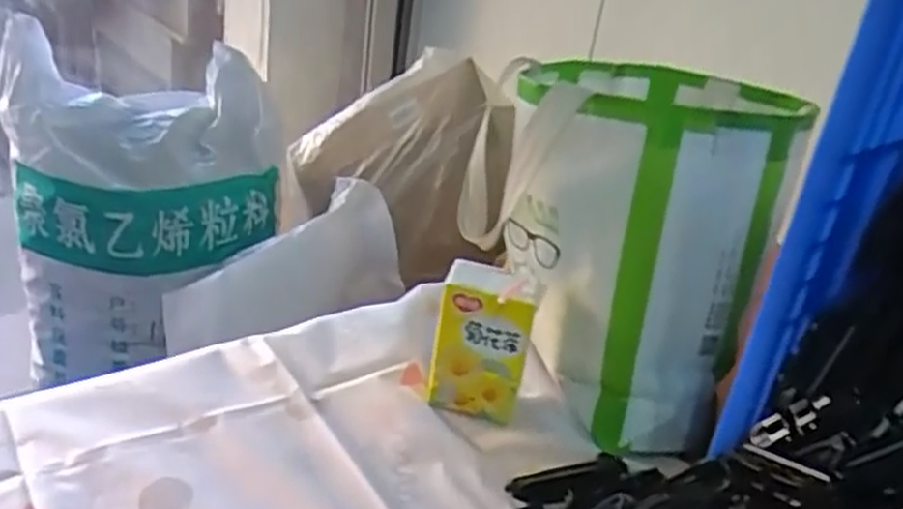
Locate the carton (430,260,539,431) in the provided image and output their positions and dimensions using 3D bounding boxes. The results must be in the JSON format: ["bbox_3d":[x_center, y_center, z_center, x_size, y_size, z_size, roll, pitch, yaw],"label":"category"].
[{"bbox_3d":[0.024,0.063,0.570,0.065,0.110,0.035,15,27,12],"label":"carton"}]

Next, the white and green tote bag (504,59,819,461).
[{"bbox_3d":[0.148,0.008,0.591,0.220,0.283,0.146,9,17,6],"label":"white and green tote bag"}]

